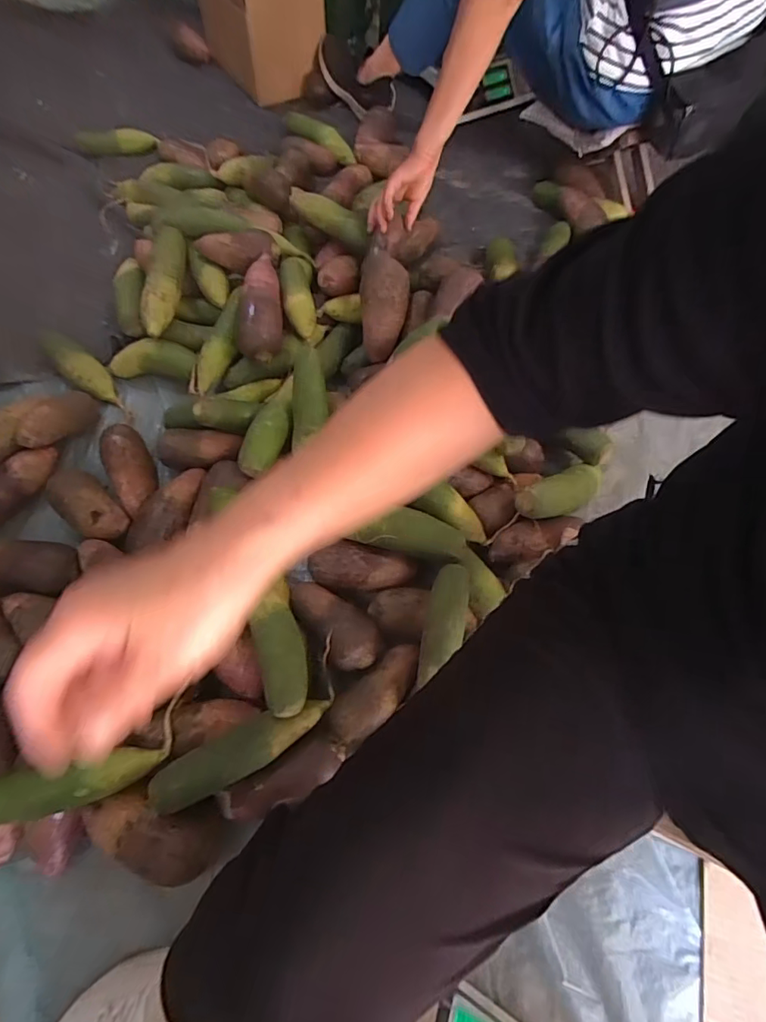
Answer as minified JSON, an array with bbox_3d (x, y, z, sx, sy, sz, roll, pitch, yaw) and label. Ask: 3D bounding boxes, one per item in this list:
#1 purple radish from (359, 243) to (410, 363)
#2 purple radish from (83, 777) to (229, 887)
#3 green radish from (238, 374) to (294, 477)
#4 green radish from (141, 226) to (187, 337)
[{"bbox_3d":[0.001,-0.376,0.846,0.082,0.074,0.221,-1,64,-1],"label":"purple radish"},{"bbox_3d":[-0.248,0.346,0.540,0.143,0.062,0.081,13,65,5],"label":"purple radish"},{"bbox_3d":[-0.164,-0.133,0.754,0.053,0.062,0.174,23,66,10],"label":"green radish"},{"bbox_3d":[-0.383,-0.405,0.865,0.055,0.054,0.203,1,64,0],"label":"green radish"}]

